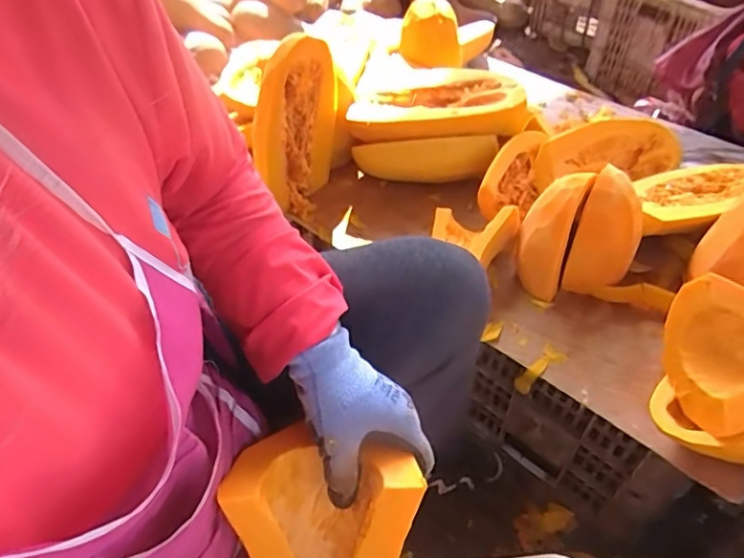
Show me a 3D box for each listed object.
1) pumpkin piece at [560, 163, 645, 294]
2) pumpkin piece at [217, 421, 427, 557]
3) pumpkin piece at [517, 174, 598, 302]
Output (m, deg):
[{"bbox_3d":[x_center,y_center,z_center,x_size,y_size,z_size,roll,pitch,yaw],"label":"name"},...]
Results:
[{"bbox_3d":[0.290,-0.052,0.673,0.073,0.159,0.041,13,31,15],"label":"pumpkin piece"},{"bbox_3d":[-0.048,0.210,0.447,0.145,0.174,0.083,7,21,-5],"label":"pumpkin piece"},{"bbox_3d":[0.218,-0.055,0.681,0.067,0.166,0.058,22,32,21],"label":"pumpkin piece"}]

